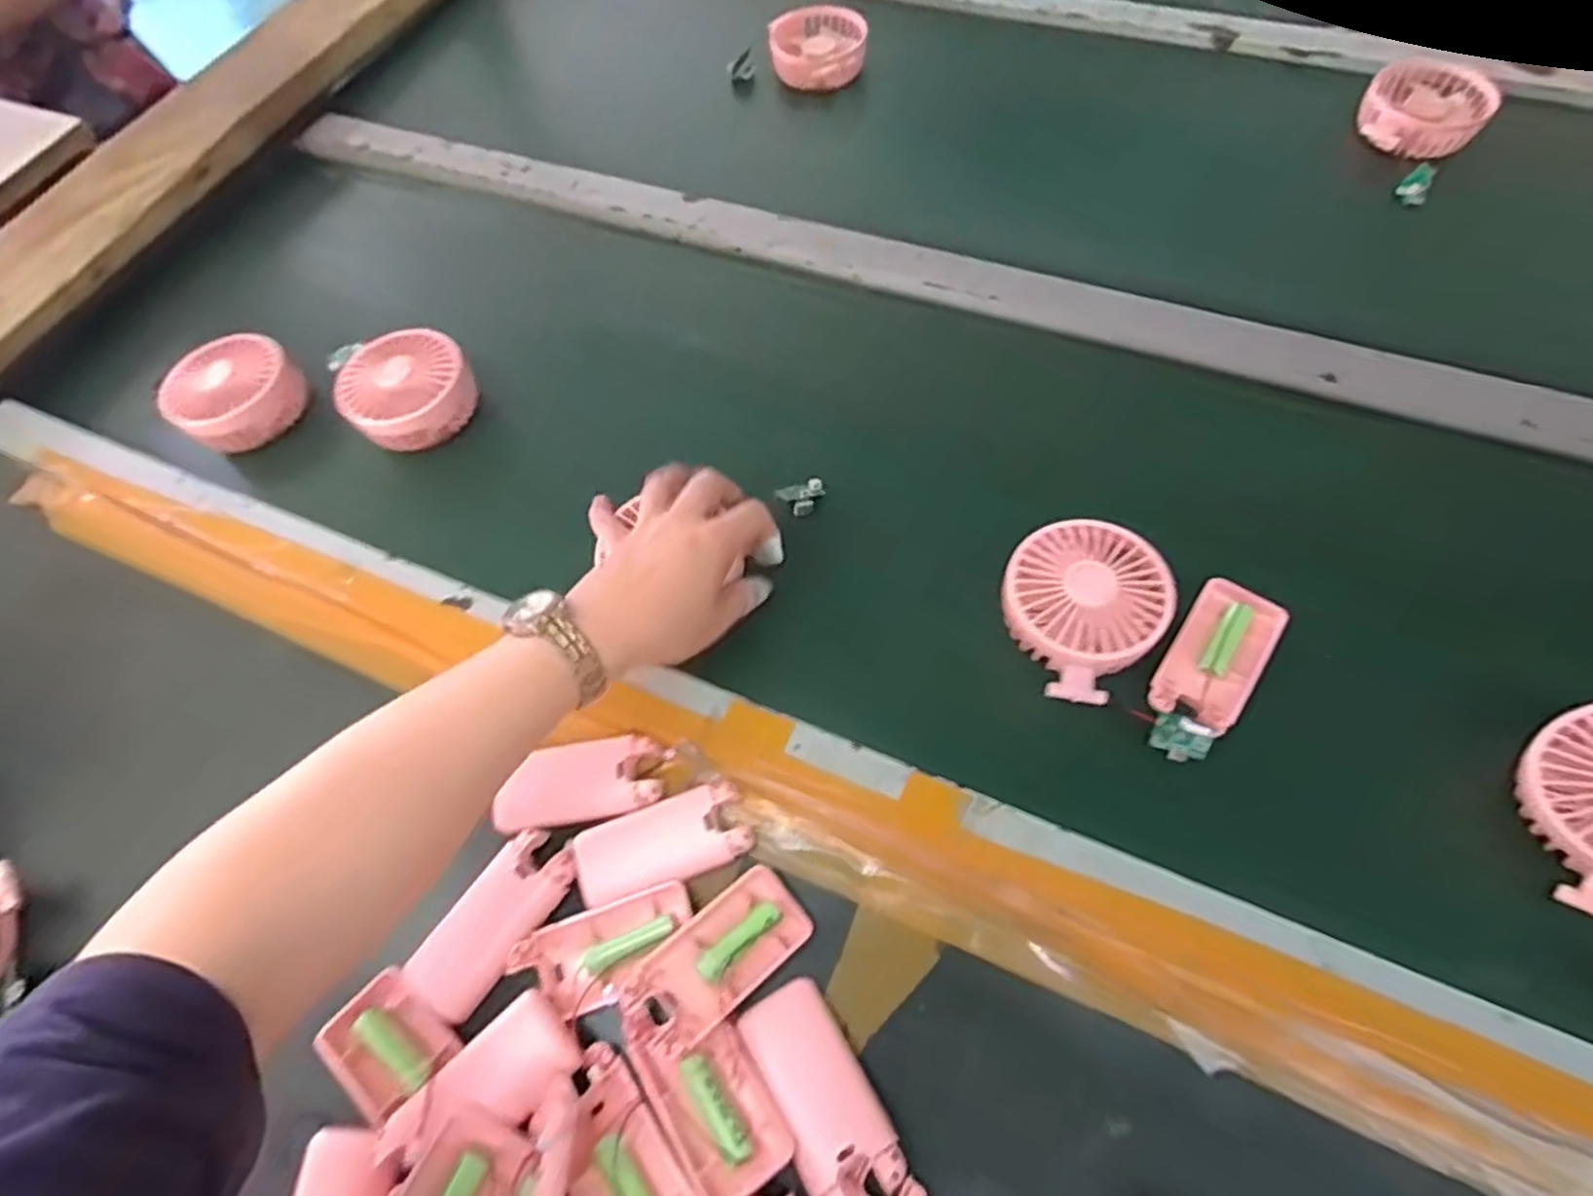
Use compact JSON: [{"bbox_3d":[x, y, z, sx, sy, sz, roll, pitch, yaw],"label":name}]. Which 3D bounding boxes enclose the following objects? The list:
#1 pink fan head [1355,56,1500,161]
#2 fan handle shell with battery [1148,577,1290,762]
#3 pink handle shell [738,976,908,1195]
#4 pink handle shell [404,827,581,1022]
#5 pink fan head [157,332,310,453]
[{"bbox_3d":[0.505,-0.393,0.620,0.090,0.029,0.100,33,70,20],"label":"pink fan head"},{"bbox_3d":[0.237,0.038,0.436,0.047,0.020,0.119,31,70,19],"label":"fan handle shell with battery"},{"bbox_3d":[0.011,0.231,0.364,0.045,0.024,0.091,-27,64,-8],"label":"pink handle shell"},{"bbox_3d":[-0.161,0.170,0.409,0.045,0.010,0.096,32,70,19],"label":"pink handle shell"},{"bbox_3d":[-0.427,-0.157,0.588,0.088,0.043,0.088,-2,63,4],"label":"pink fan head"}]

